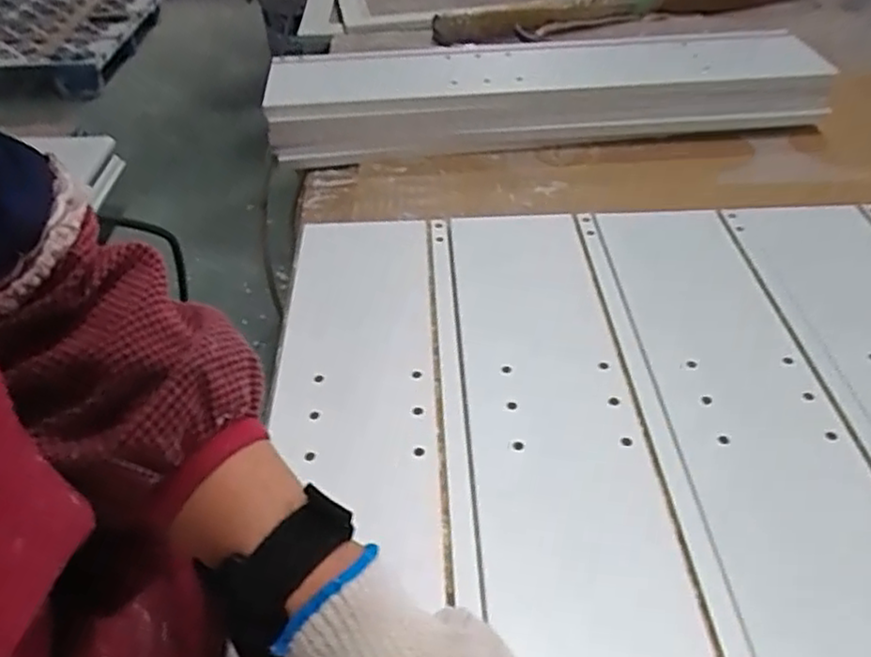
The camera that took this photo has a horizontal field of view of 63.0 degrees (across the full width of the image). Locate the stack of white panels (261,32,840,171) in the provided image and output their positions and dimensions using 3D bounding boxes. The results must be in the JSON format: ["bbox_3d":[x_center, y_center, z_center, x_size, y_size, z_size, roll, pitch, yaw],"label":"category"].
[{"bbox_3d":[0.121,-0.246,0.731,0.564,0.067,0.143,-6,43,-5],"label":"stack of white panels"}]

